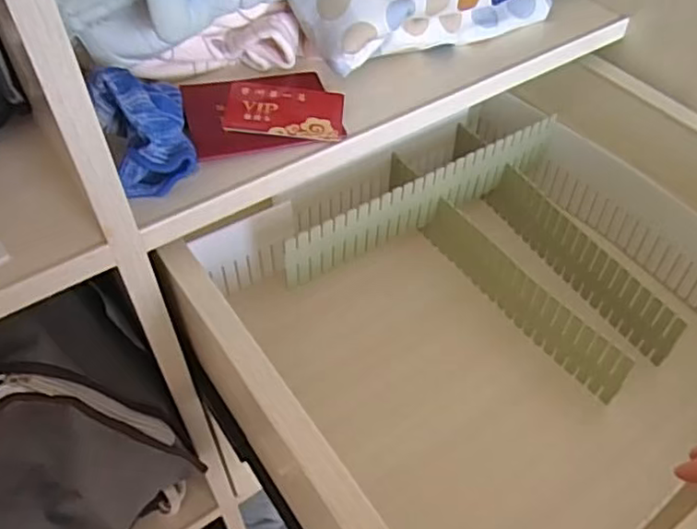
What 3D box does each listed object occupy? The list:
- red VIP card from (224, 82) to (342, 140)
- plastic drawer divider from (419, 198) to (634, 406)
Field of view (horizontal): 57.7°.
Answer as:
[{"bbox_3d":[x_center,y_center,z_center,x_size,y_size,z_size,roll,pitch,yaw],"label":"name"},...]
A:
[{"bbox_3d":[-0.046,-0.116,0.470,0.086,0.004,0.058,5,54,-1],"label":"red VIP card"},{"bbox_3d":[0.151,0.024,0.577,0.009,0.067,0.238,-29,57,-21],"label":"plastic drawer divider"}]

